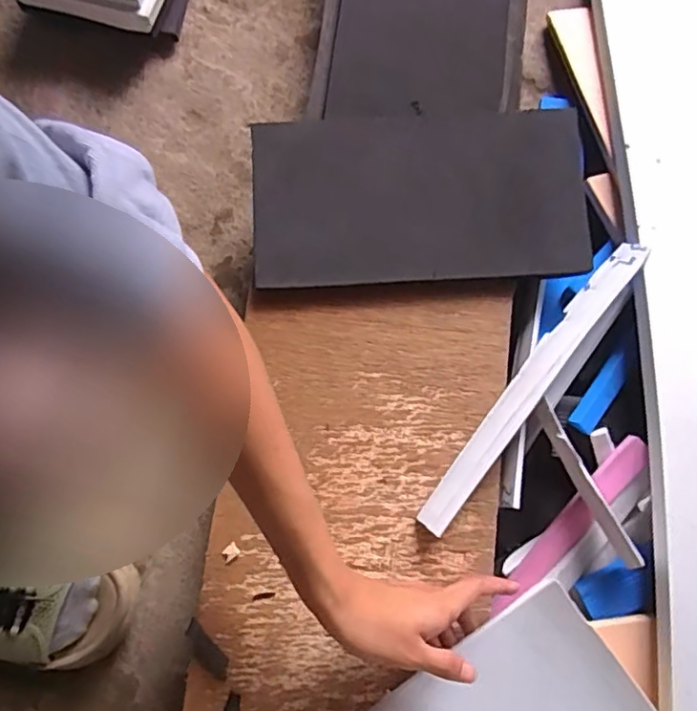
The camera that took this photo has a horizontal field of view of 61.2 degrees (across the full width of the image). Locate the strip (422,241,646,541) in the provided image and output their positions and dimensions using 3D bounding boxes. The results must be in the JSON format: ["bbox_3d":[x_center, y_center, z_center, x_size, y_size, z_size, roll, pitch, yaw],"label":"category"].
[{"bbox_3d":[0.147,0.022,0.476,0.030,0.010,0.281,34,81,40],"label":"strip"}]

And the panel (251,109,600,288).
[{"bbox_3d":[0.058,-0.140,0.510,0.276,0.018,0.158,-1,75,3],"label":"panel"}]

